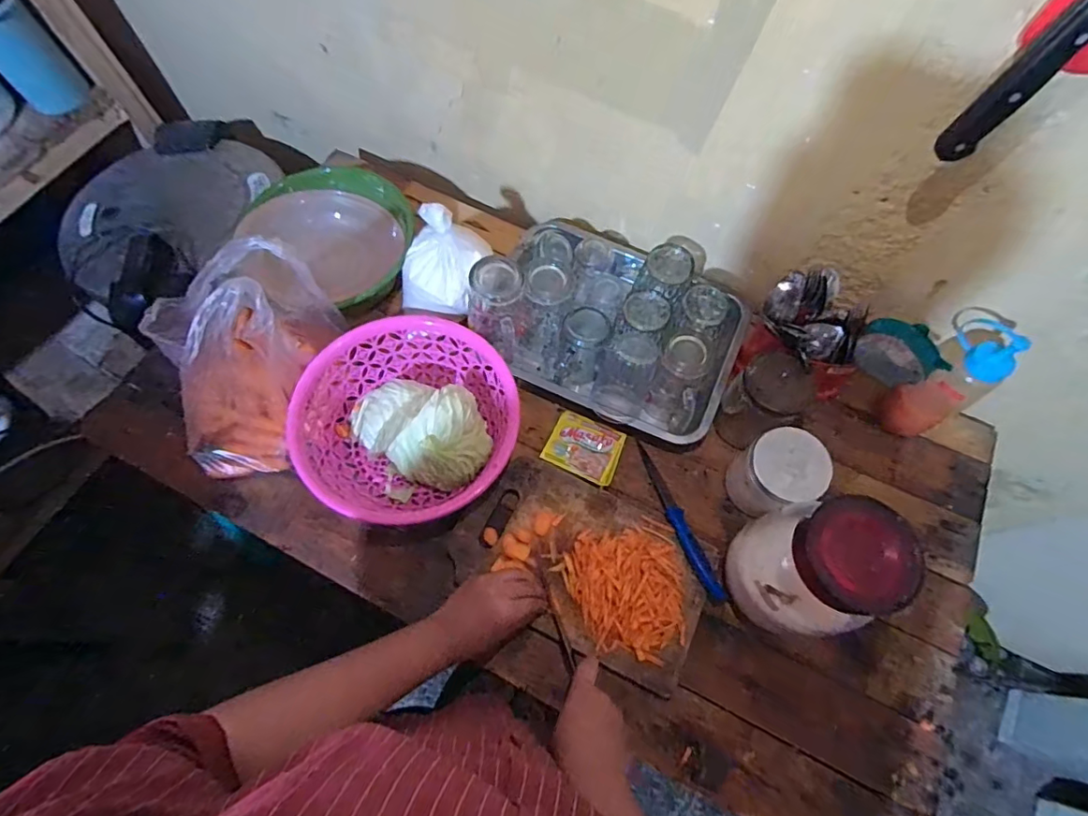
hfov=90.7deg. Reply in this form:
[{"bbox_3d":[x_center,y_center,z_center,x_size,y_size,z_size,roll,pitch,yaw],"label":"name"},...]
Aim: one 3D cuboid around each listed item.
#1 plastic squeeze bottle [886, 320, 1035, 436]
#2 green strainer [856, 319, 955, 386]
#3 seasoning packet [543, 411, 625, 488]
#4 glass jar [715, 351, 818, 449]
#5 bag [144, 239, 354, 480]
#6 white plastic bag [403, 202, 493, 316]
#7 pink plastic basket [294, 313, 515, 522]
[{"bbox_3d":[0.488,-0.035,0.644,0.075,0.194,0.078,-32,72,-15],"label":"plastic squeeze bottle"},{"bbox_3d":[0.387,-0.061,0.586,0.040,0.061,0.081,-32,72,-15],"label":"green strainer"},{"bbox_3d":[0.053,0.051,0.699,0.094,0.016,0.077,26,68,8],"label":"seasoning packet"},{"bbox_3d":[0.268,-0.008,0.668,0.072,0.125,0.076,1,67,-2],"label":"glass jar"},{"bbox_3d":[-0.341,-0.055,0.616,0.102,0.238,0.233,22,68,7],"label":"bag"},{"bbox_3d":[-0.134,-0.181,0.686,0.103,0.132,0.088,21,68,6],"label":"white plastic bag"},{"bbox_3d":[-0.165,0.012,0.661,0.253,0.083,0.251,1,67,-2],"label":"pink plastic basket"}]

